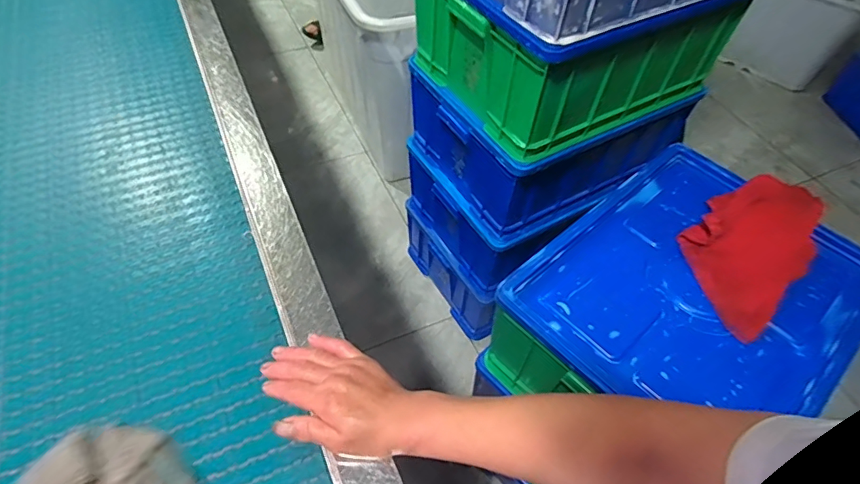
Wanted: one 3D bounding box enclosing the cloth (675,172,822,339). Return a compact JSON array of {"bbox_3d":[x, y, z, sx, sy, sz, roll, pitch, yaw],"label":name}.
[{"bbox_3d":[0.521,0.001,0.826,0.174,0.059,0.310,38,59,23],"label":"cloth"}]

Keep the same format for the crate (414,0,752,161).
[{"bbox_3d":[0.280,-0.432,1.040,0.512,0.218,0.385,-25,57,-21],"label":"crate"}]

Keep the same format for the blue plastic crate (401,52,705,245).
[{"bbox_3d":[0.265,-0.287,1.234,0.515,0.258,0.419,-25,57,-21],"label":"blue plastic crate"}]

